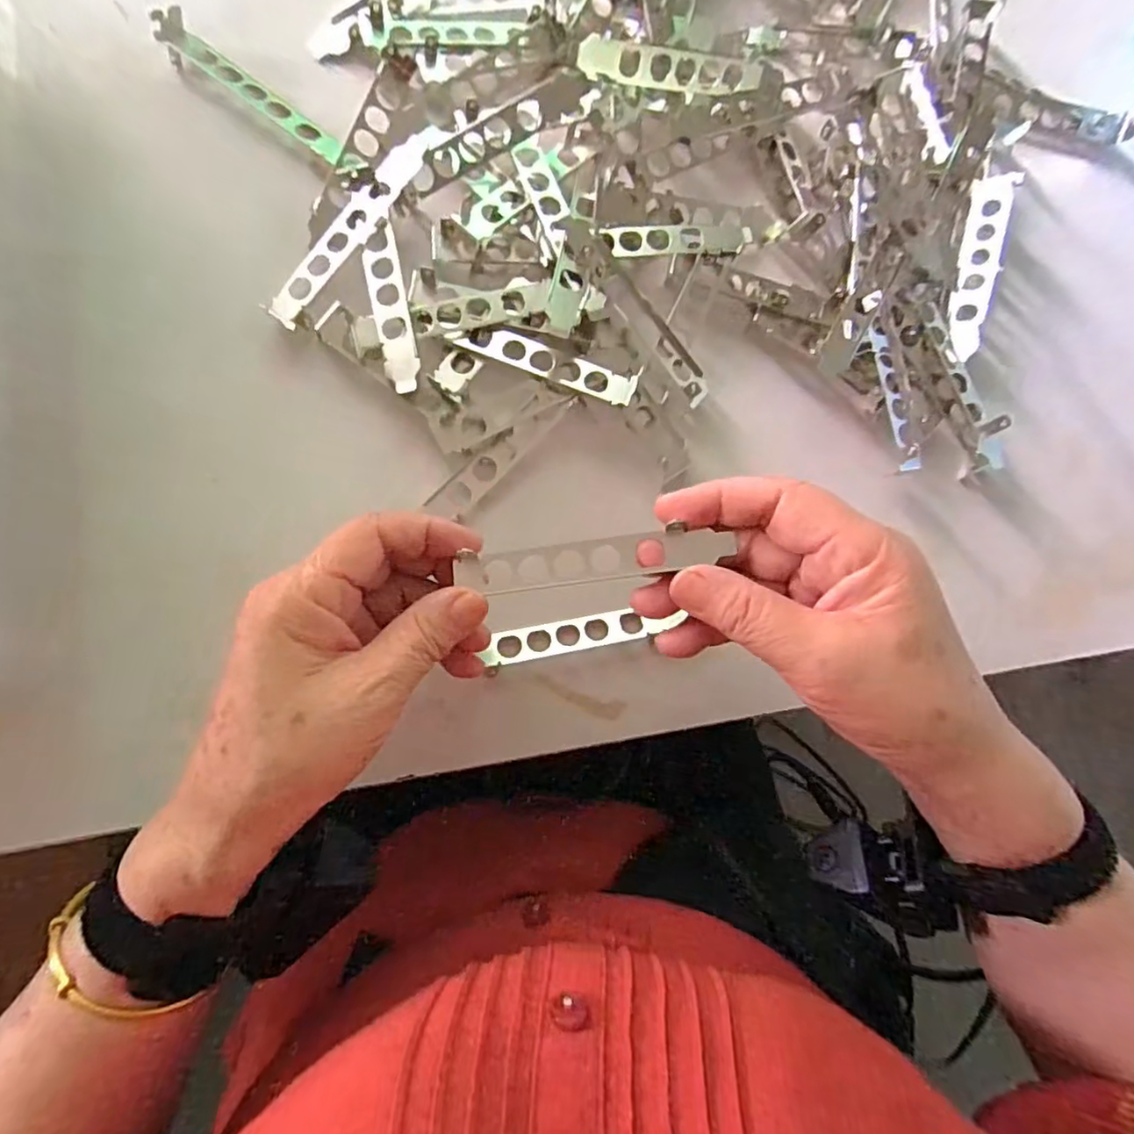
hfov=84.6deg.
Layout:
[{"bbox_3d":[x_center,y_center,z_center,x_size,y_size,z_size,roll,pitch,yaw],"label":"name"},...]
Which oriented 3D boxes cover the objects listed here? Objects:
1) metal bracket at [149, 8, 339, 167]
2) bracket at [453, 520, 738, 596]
[{"bbox_3d":[-0.167,-0.251,0.332,0.110,0.017,0.021,37,80,-3],"label":"metal bracket"},{"bbox_3d":[0.012,-0.003,0.264,0.116,0.004,0.017,-8,86,7],"label":"bracket"}]

